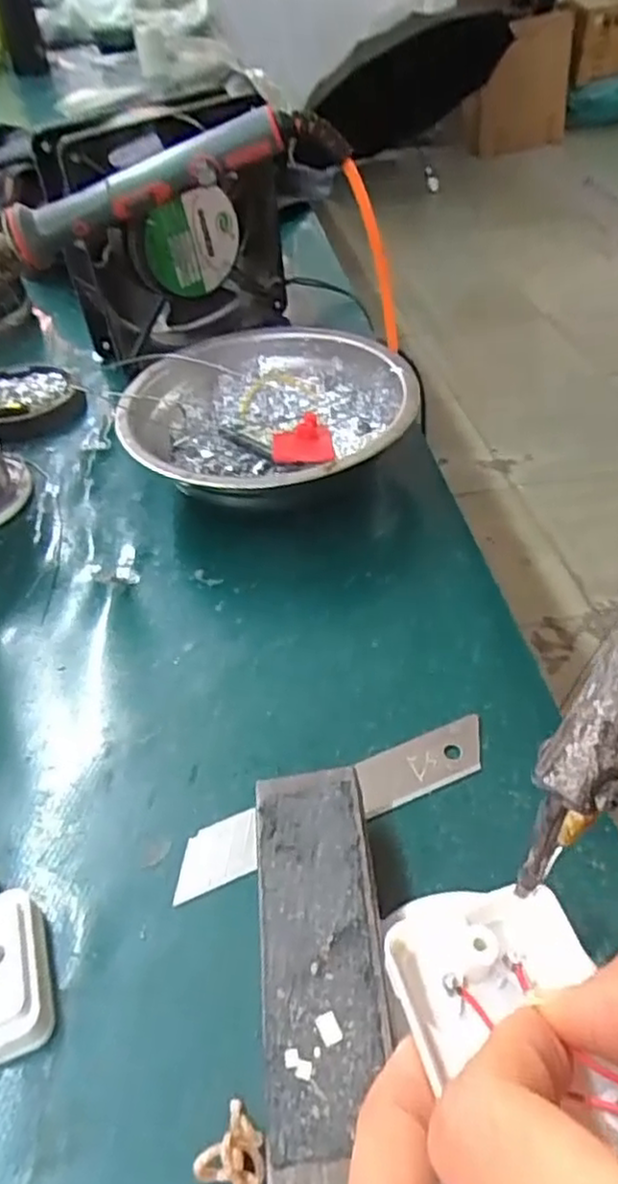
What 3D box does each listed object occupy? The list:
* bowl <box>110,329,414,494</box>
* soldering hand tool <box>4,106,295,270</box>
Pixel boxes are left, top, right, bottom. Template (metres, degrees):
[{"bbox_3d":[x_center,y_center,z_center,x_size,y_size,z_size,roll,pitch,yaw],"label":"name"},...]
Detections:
[{"bbox_3d":[-0.017,-0.077,0.332,0.125,0.043,0.120,-2,45,2],"label":"bowl"},{"bbox_3d":[-0.078,-0.199,0.345,0.142,0.023,0.028,-21,45,5],"label":"soldering hand tool"}]

